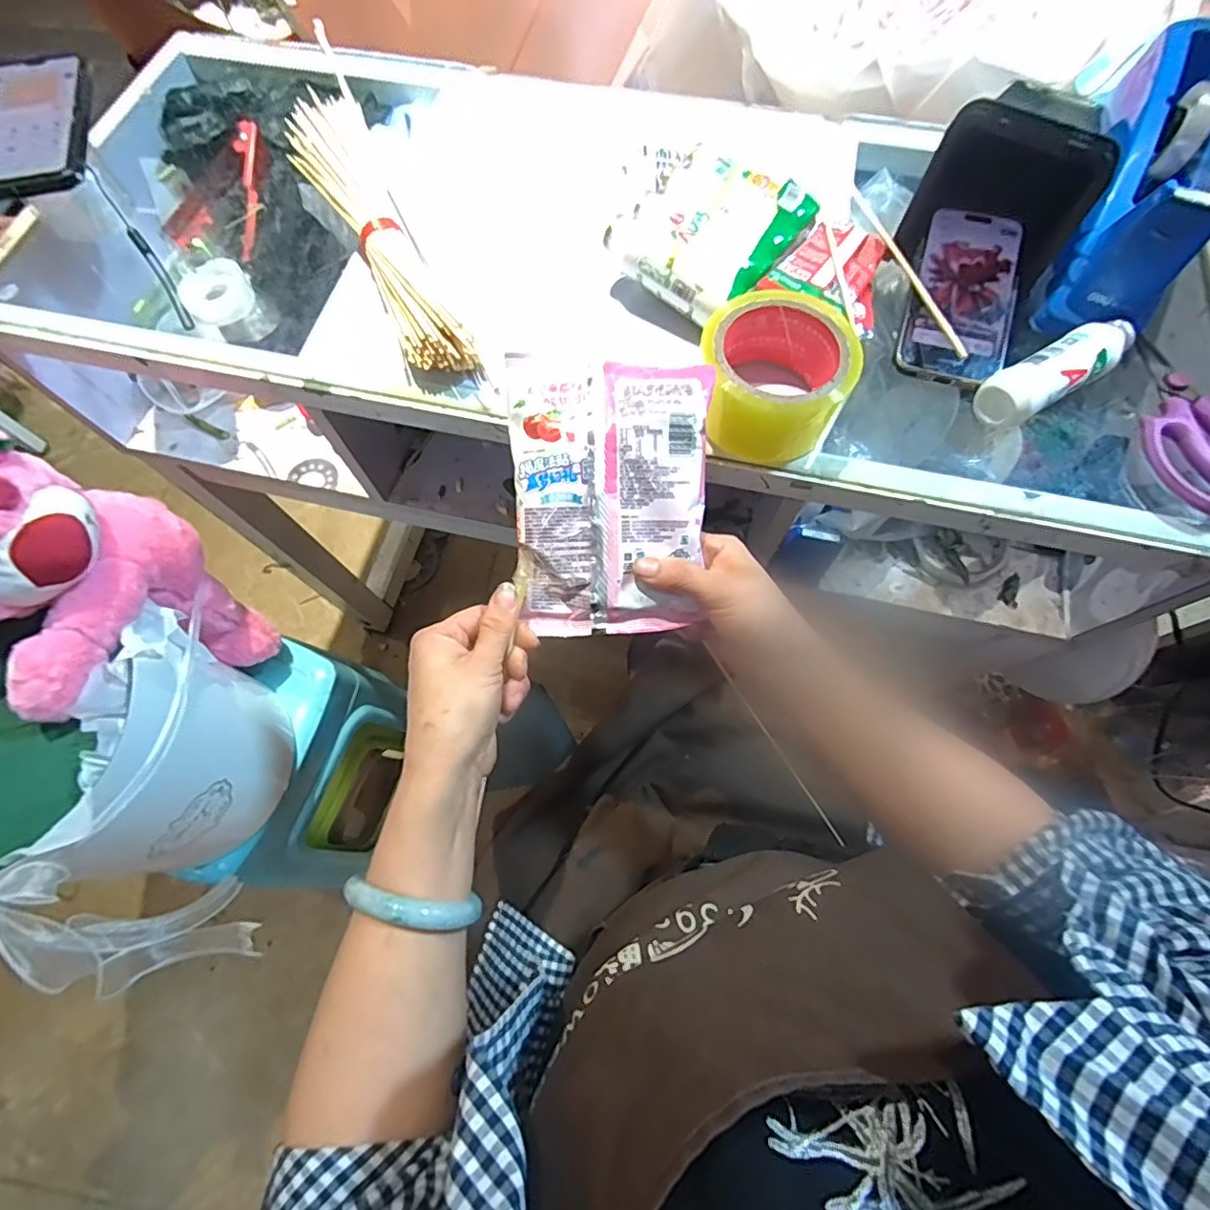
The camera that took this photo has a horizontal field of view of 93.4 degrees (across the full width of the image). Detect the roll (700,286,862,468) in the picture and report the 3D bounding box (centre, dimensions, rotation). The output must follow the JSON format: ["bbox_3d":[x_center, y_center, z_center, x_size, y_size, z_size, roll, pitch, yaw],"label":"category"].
[{"bbox_3d":[0.114,-0.154,0.392,0.095,0.057,0.095,0,70,0],"label":"roll"}]

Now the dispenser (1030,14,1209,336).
[{"bbox_3d":[0.393,-0.308,0.415,0.072,0.092,0.213,24,71,9],"label":"dispenser"}]

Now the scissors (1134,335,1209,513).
[{"bbox_3d":[0.410,-0.128,0.392,0.088,0.022,0.147,-9,70,-3],"label":"scissors"}]

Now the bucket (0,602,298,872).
[{"bbox_3d":[-0.459,0.138,0.525,0.202,0.244,0.195,0,70,0],"label":"bucket"}]

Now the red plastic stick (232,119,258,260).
[{"bbox_3d":[-0.362,-0.417,0.580,0.025,0.013,0.136,-1,91,0],"label":"red plastic stick"}]

